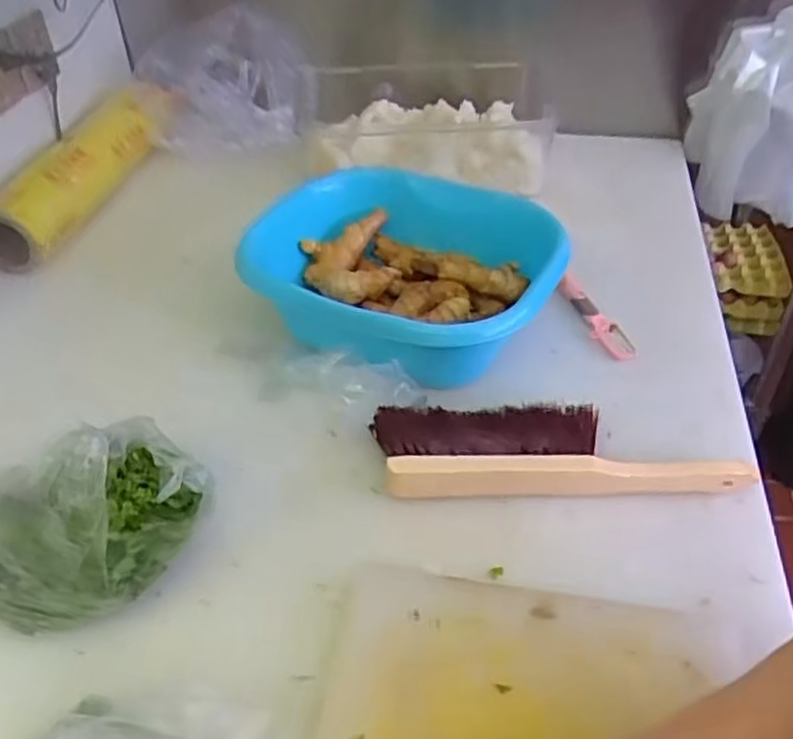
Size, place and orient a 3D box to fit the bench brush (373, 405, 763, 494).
[{"bbox_3d":[0.145,0.072,0.700,0.330,0.041,0.095,-1,42,1],"label":"bench brush"}]

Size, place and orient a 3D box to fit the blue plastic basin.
[{"bbox_3d":[0.013,-0.106,0.840,0.308,0.126,0.308,-1,42,1],"label":"blue plastic basin"}]

